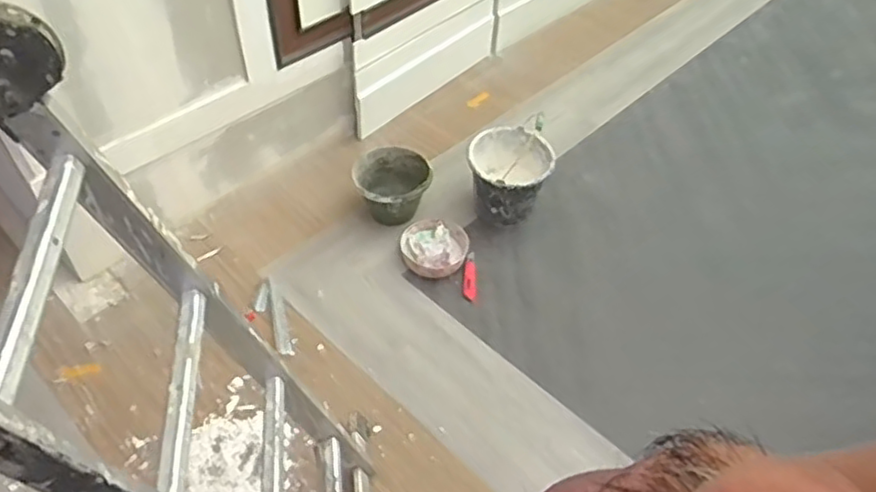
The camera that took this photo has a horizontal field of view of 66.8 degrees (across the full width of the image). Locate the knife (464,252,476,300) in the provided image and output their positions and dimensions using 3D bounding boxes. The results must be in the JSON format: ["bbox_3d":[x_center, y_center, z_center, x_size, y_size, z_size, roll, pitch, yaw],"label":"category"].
[{"bbox_3d":[0.096,0.090,1.985,0.037,0.014,0.149,3,67,-1],"label":"knife"}]

